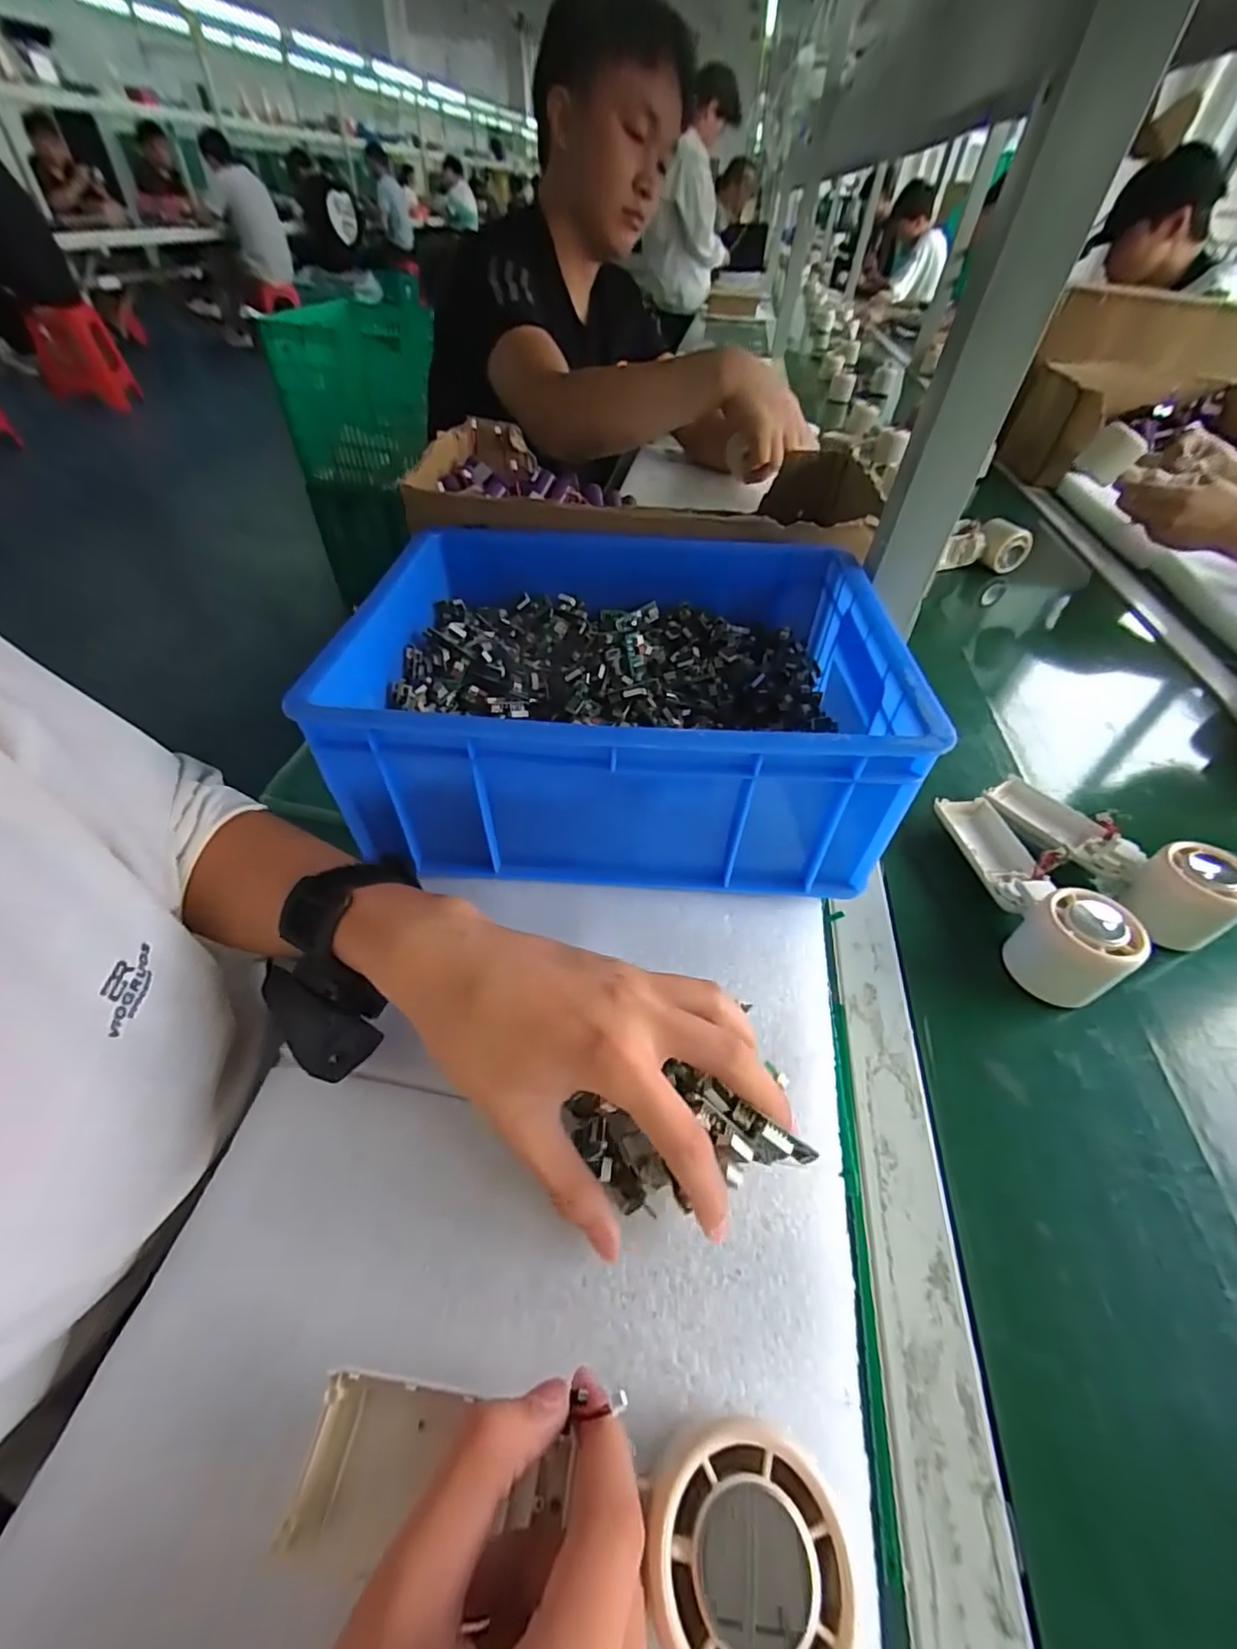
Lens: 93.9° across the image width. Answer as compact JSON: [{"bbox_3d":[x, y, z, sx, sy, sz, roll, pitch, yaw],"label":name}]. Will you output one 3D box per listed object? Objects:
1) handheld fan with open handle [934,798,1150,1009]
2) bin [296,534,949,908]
[{"bbox_3d":[0.281,0.036,0.397,0.055,0.059,0.163,1,48,-3],"label":"handheld fan with open handle"},{"bbox_3d":[0.005,-0.103,0.410,0.322,0.121,0.272,6,48,1],"label":"bin"}]

